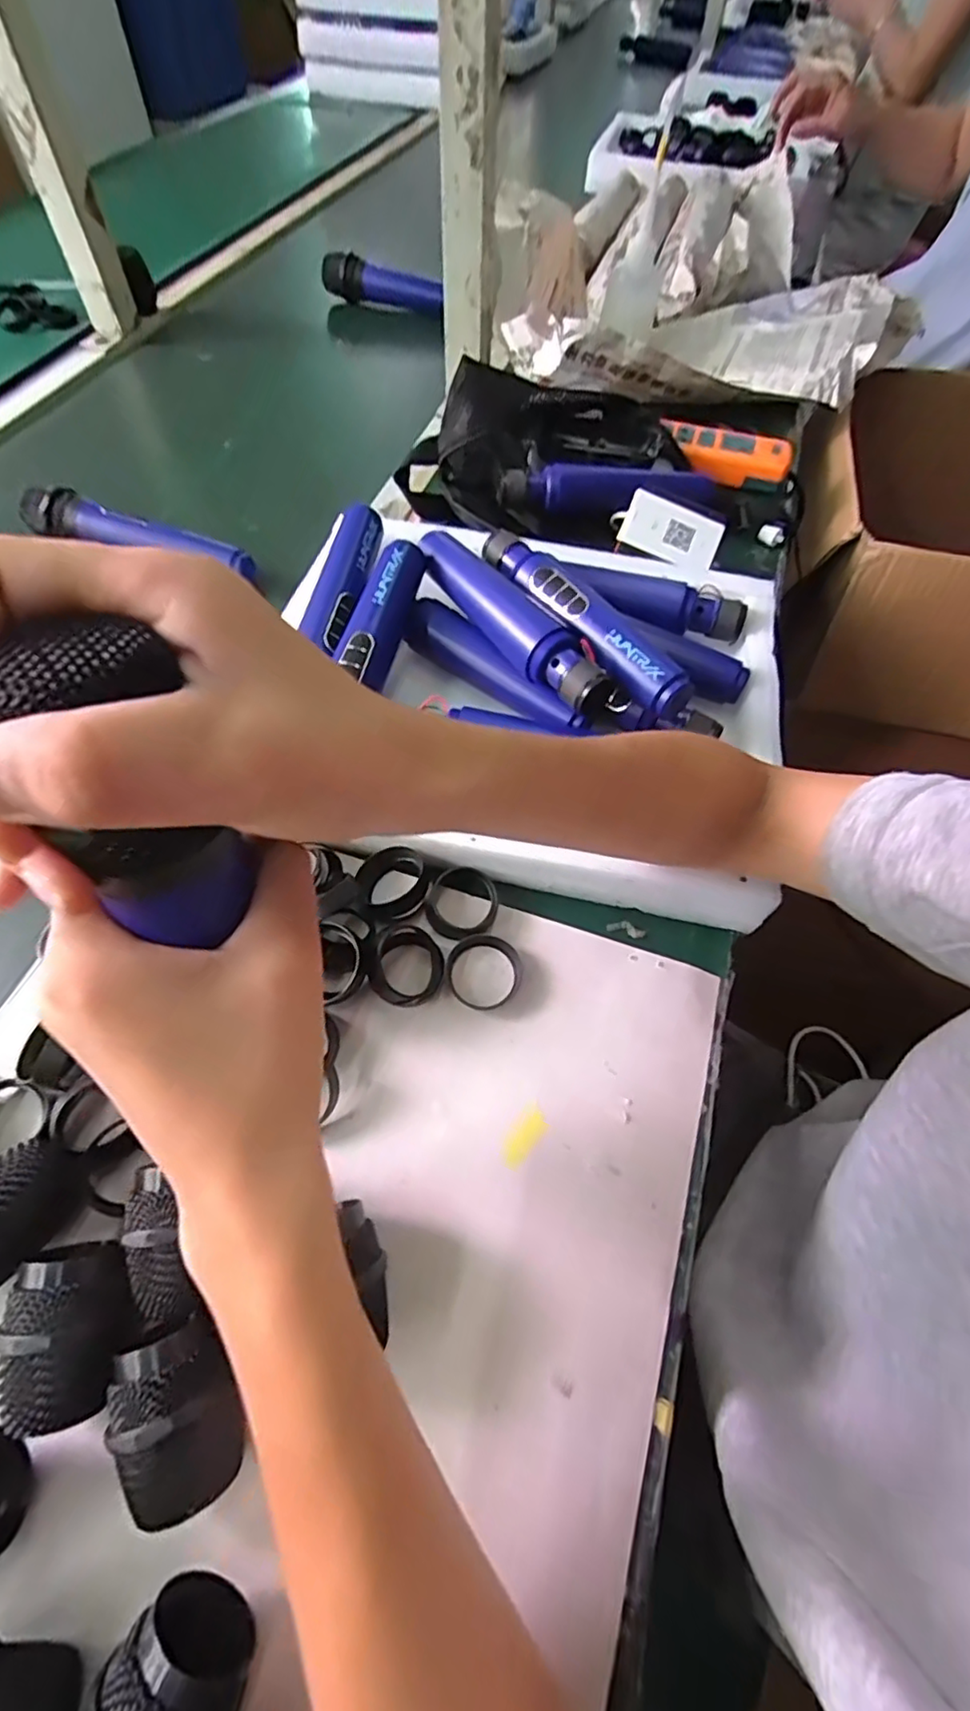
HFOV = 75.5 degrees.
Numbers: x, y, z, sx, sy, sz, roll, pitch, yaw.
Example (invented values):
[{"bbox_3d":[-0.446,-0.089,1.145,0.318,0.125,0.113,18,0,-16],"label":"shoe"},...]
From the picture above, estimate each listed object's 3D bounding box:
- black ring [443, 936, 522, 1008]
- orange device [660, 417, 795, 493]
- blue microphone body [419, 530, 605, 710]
[{"bbox_3d":[-0.001,0.068,0.370,0.044,0.006,0.045,1,60,-2],"label":"black ring"},{"bbox_3d":[0.237,-0.393,0.616,0.122,0.032,0.051,7,60,2],"label":"orange device"},{"bbox_3d":[0.011,-0.160,0.422,0.033,0.040,0.186,-29,65,-18],"label":"blue microphone body"}]

